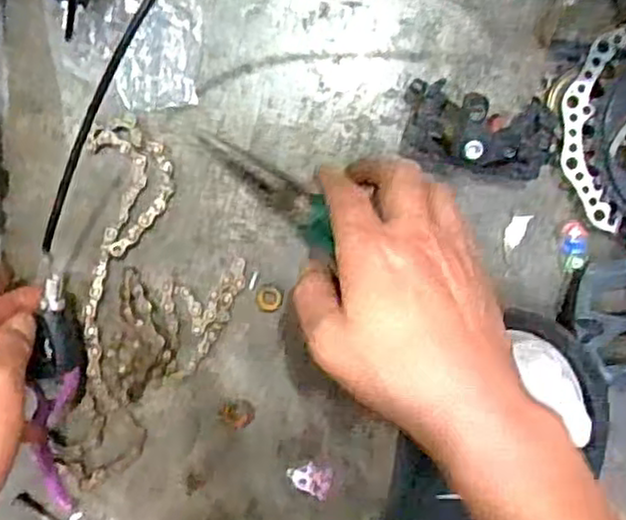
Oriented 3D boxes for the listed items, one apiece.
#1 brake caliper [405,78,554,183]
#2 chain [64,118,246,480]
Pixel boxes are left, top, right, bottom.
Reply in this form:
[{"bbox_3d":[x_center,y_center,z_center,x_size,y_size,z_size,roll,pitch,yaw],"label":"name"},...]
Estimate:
[{"bbox_3d":[0.104,-0.079,0.445,0.090,0.052,0.049,9,94,-2],"label":"brake caliper"},{"bbox_3d":[-0.101,0.033,0.461,0.100,0.019,0.222,6,94,-2],"label":"chain"}]

